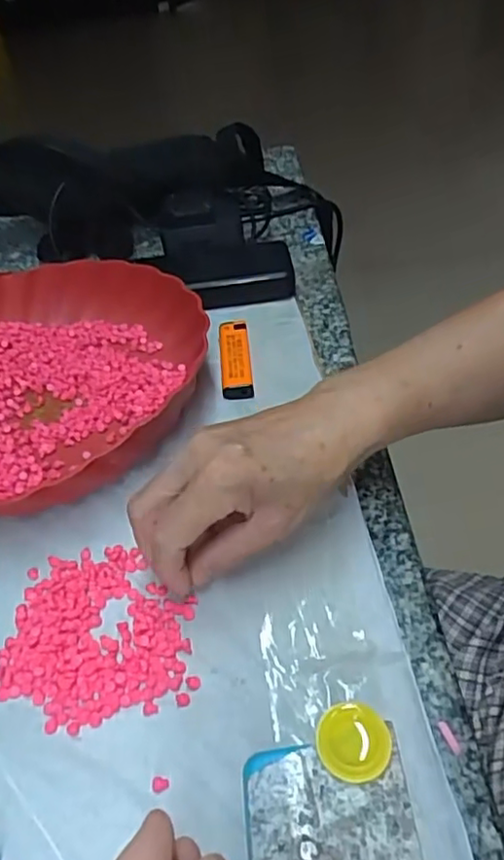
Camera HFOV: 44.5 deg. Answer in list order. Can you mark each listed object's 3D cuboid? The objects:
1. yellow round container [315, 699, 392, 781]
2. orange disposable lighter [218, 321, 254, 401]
[{"bbox_3d":[0.040,0.122,0.241,0.028,0.004,0.028,-4,47,4],"label":"yellow round container"},{"bbox_3d":[-0.013,-0.056,0.473,0.022,0.015,0.081,-4,47,-1],"label":"orange disposable lighter"}]

